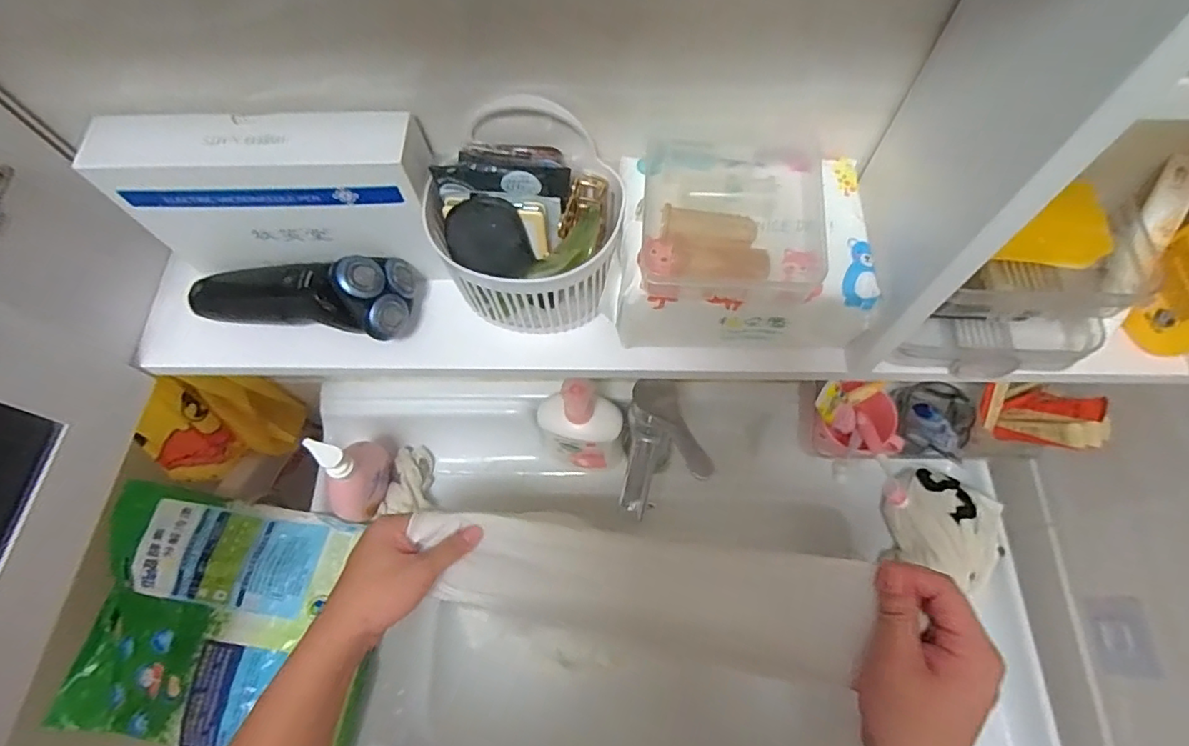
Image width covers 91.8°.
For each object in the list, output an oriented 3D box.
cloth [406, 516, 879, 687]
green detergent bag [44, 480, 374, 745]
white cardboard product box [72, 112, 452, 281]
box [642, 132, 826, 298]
[{"bbox_3d":[0.030,0.177,0.466,0.339,0.110,0.081,0,66,23],"label":"cloth"},{"bbox_3d":[-0.406,0.273,0.636,0.325,0.057,0.248,7,68,5],"label":"green detergent bag"},{"bbox_3d":[-0.199,-0.108,0.372,0.196,0.115,0.052,-1,68,2],"label":"white cardboard product box"},{"bbox_3d":[0.080,-0.089,0.327,0.101,0.030,0.087,2,68,3],"label":"box"}]

